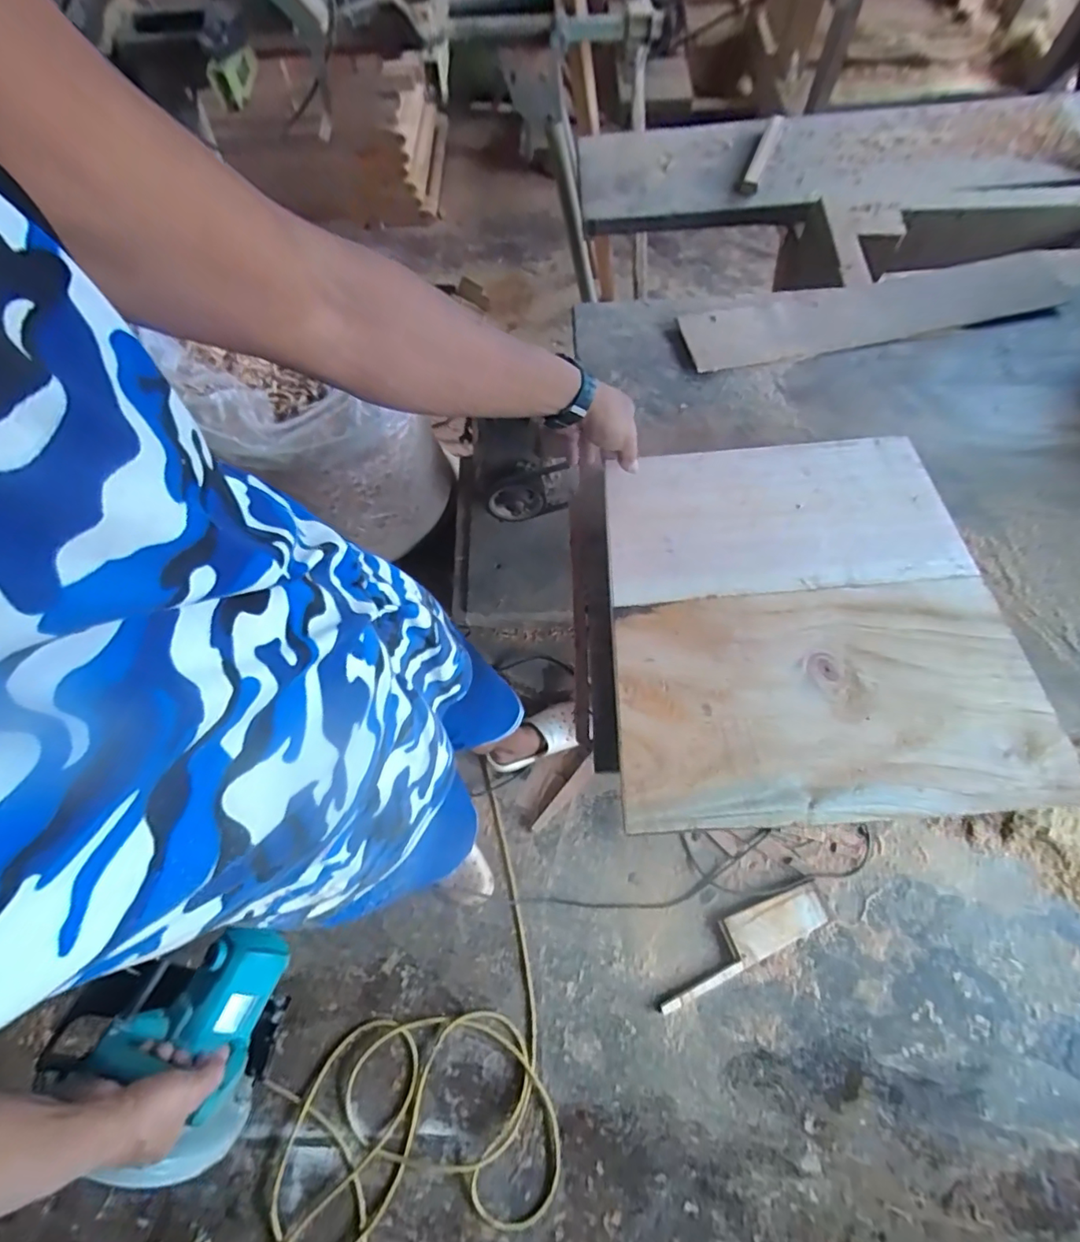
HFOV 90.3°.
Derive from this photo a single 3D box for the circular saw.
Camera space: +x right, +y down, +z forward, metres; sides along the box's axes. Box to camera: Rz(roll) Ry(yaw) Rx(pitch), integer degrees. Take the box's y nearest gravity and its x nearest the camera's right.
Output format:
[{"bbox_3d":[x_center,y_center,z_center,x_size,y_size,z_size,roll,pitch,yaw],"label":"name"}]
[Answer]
[{"bbox_3d":[-0.420,0.459,0.634,0.229,0.241,0.195,19,68,10],"label":"circular saw"}]

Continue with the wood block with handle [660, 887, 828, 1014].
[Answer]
[{"bbox_3d":[0.438,0.708,1.185,0.416,0.036,0.103,-24,68,-9],"label":"wood block with handle"}]

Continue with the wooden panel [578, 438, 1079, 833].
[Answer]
[{"bbox_3d":[0.275,-0.011,0.611,0.441,0.032,0.438,-5,68,0],"label":"wooden panel"}]

